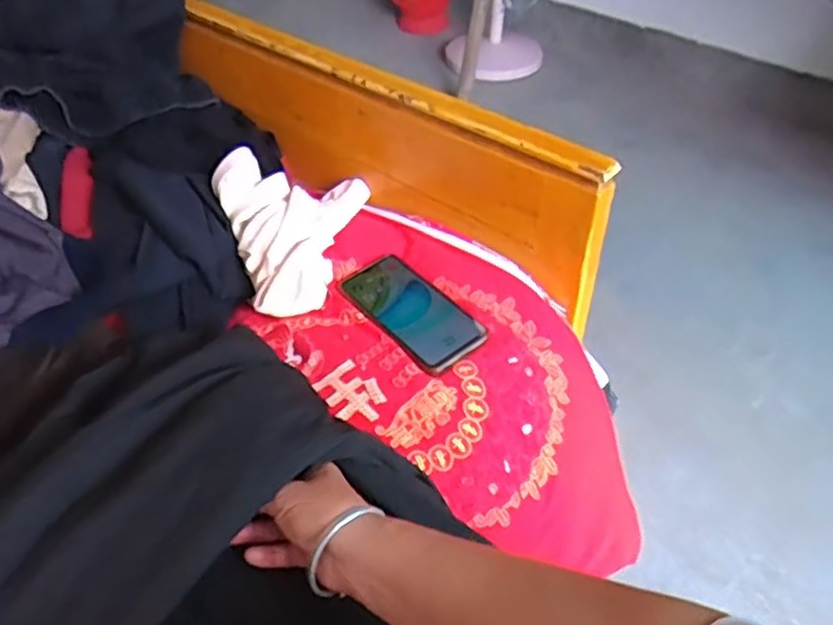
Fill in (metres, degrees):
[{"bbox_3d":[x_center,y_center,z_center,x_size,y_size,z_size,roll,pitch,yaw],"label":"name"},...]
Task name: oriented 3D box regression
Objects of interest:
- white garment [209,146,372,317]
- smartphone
[{"bbox_3d":[-0.121,-0.102,0.767,0.162,0.092,0.175,-18,46,-17],"label":"white garment"},{"bbox_3d":[-0.005,-0.004,0.707,0.075,0.013,0.161,-28,50,-26],"label":"smartphone"}]

